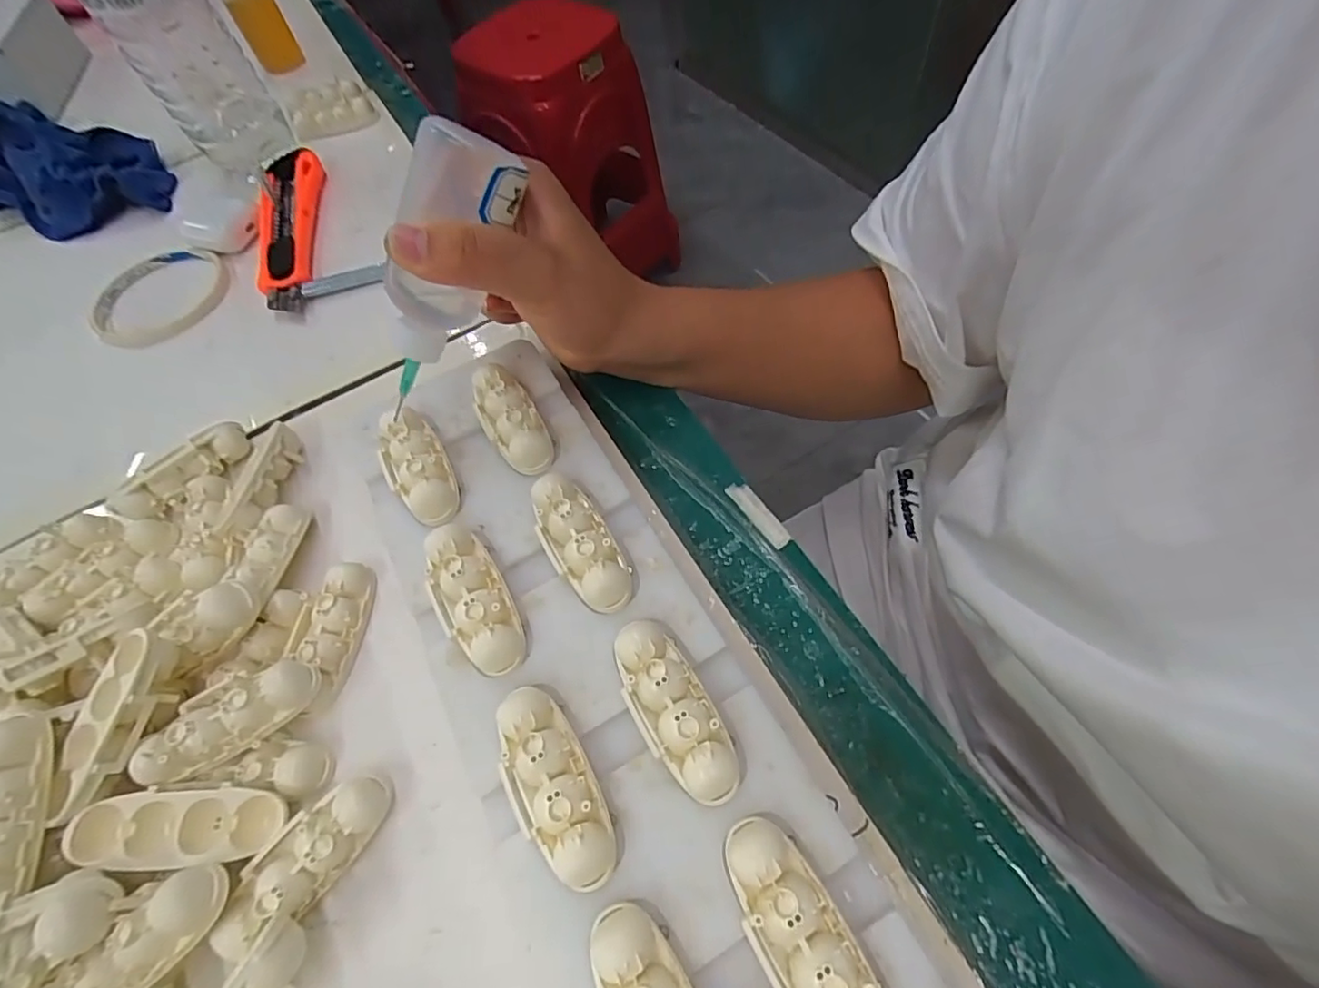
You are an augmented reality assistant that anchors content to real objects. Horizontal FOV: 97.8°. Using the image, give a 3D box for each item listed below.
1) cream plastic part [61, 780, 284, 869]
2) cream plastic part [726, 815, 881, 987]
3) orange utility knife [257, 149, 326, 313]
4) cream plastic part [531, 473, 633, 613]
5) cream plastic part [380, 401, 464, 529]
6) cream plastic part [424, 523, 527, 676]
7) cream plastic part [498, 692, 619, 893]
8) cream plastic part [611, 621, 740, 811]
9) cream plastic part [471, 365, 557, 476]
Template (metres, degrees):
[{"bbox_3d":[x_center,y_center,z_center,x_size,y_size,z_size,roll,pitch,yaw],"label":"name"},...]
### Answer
[{"bbox_3d":[-0.164,0.115,0.200,0.063,0.013,0.024,3,60,-11],"label":"cream plastic part"},{"bbox_3d":[0.040,0.125,0.163,0.025,0.016,0.060,-28,62,-9],"label":"cream plastic part"},{"bbox_3d":[-0.248,-0.181,0.381,0.037,0.018,0.158,-16,61,-2],"label":"orange utility knife"},{"bbox_3d":[-0.032,0.019,0.230,0.025,0.015,0.060,-32,63,-11],"label":"cream plastic part"},{"bbox_3d":[-0.109,-0.014,0.255,0.025,0.016,0.061,-28,62,-9],"label":"cream plastic part"},{"bbox_3d":[-0.072,0.040,0.220,0.026,0.017,0.059,-30,62,-10],"label":"cream plastic part"},{"bbox_3d":[-0.035,0.094,0.188,0.024,0.016,0.063,-30,62,-10],"label":"cream plastic part"},{"bbox_3d":[0.004,0.073,0.196,0.025,0.015,0.062,-27,62,-8],"label":"cream plastic part"},{"bbox_3d":[-0.068,-0.034,0.263,0.024,0.016,0.058,-30,62,-10],"label":"cream plastic part"}]

